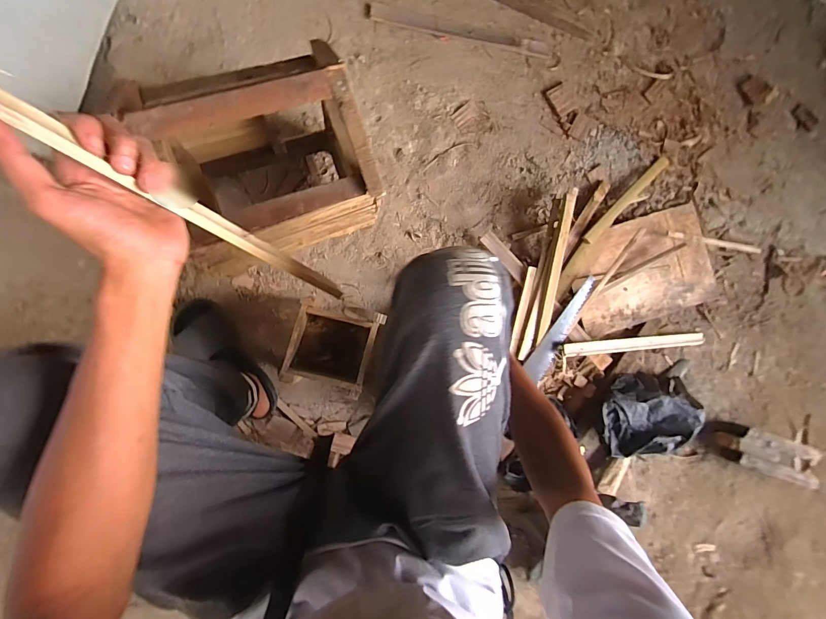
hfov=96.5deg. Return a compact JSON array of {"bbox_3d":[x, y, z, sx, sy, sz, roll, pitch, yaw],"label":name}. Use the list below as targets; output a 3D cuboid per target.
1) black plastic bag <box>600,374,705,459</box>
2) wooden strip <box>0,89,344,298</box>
[{"bbox_3d":[0.506,0.232,0.798,0.206,0.097,0.176,12,87,-8],"label":"black plastic bag"},{"bbox_3d":[-0.186,-0.082,0.335,0.017,0.377,0.016,23,84,32],"label":"wooden strip"}]

